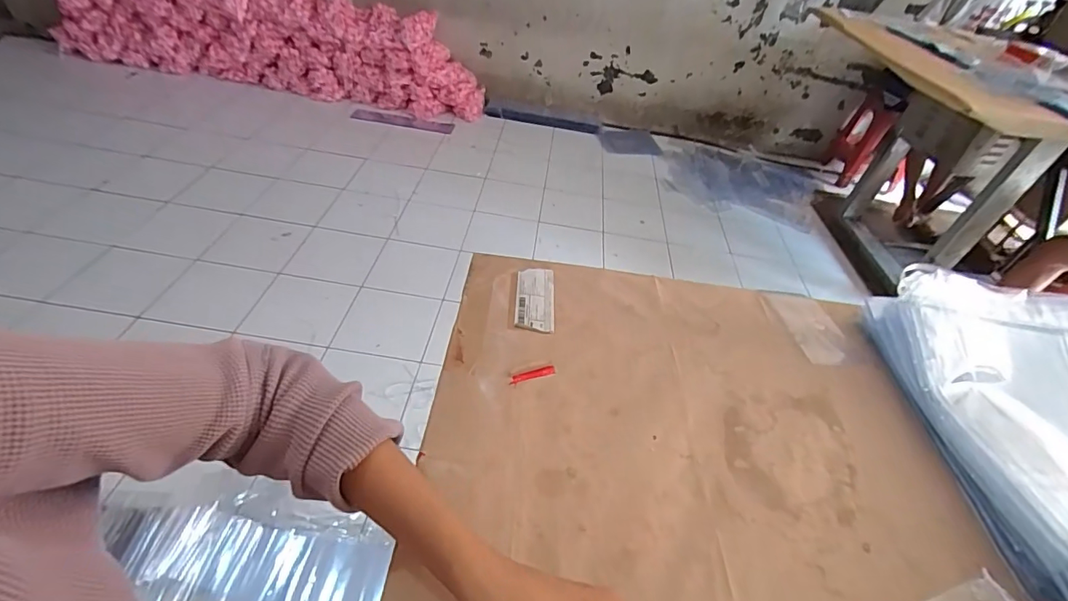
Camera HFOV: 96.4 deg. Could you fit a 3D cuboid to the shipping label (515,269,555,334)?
[{"bbox_3d":[0.001,-0.002,0.506,0.040,0.005,0.094,6,43,-4],"label":"shipping label"}]

